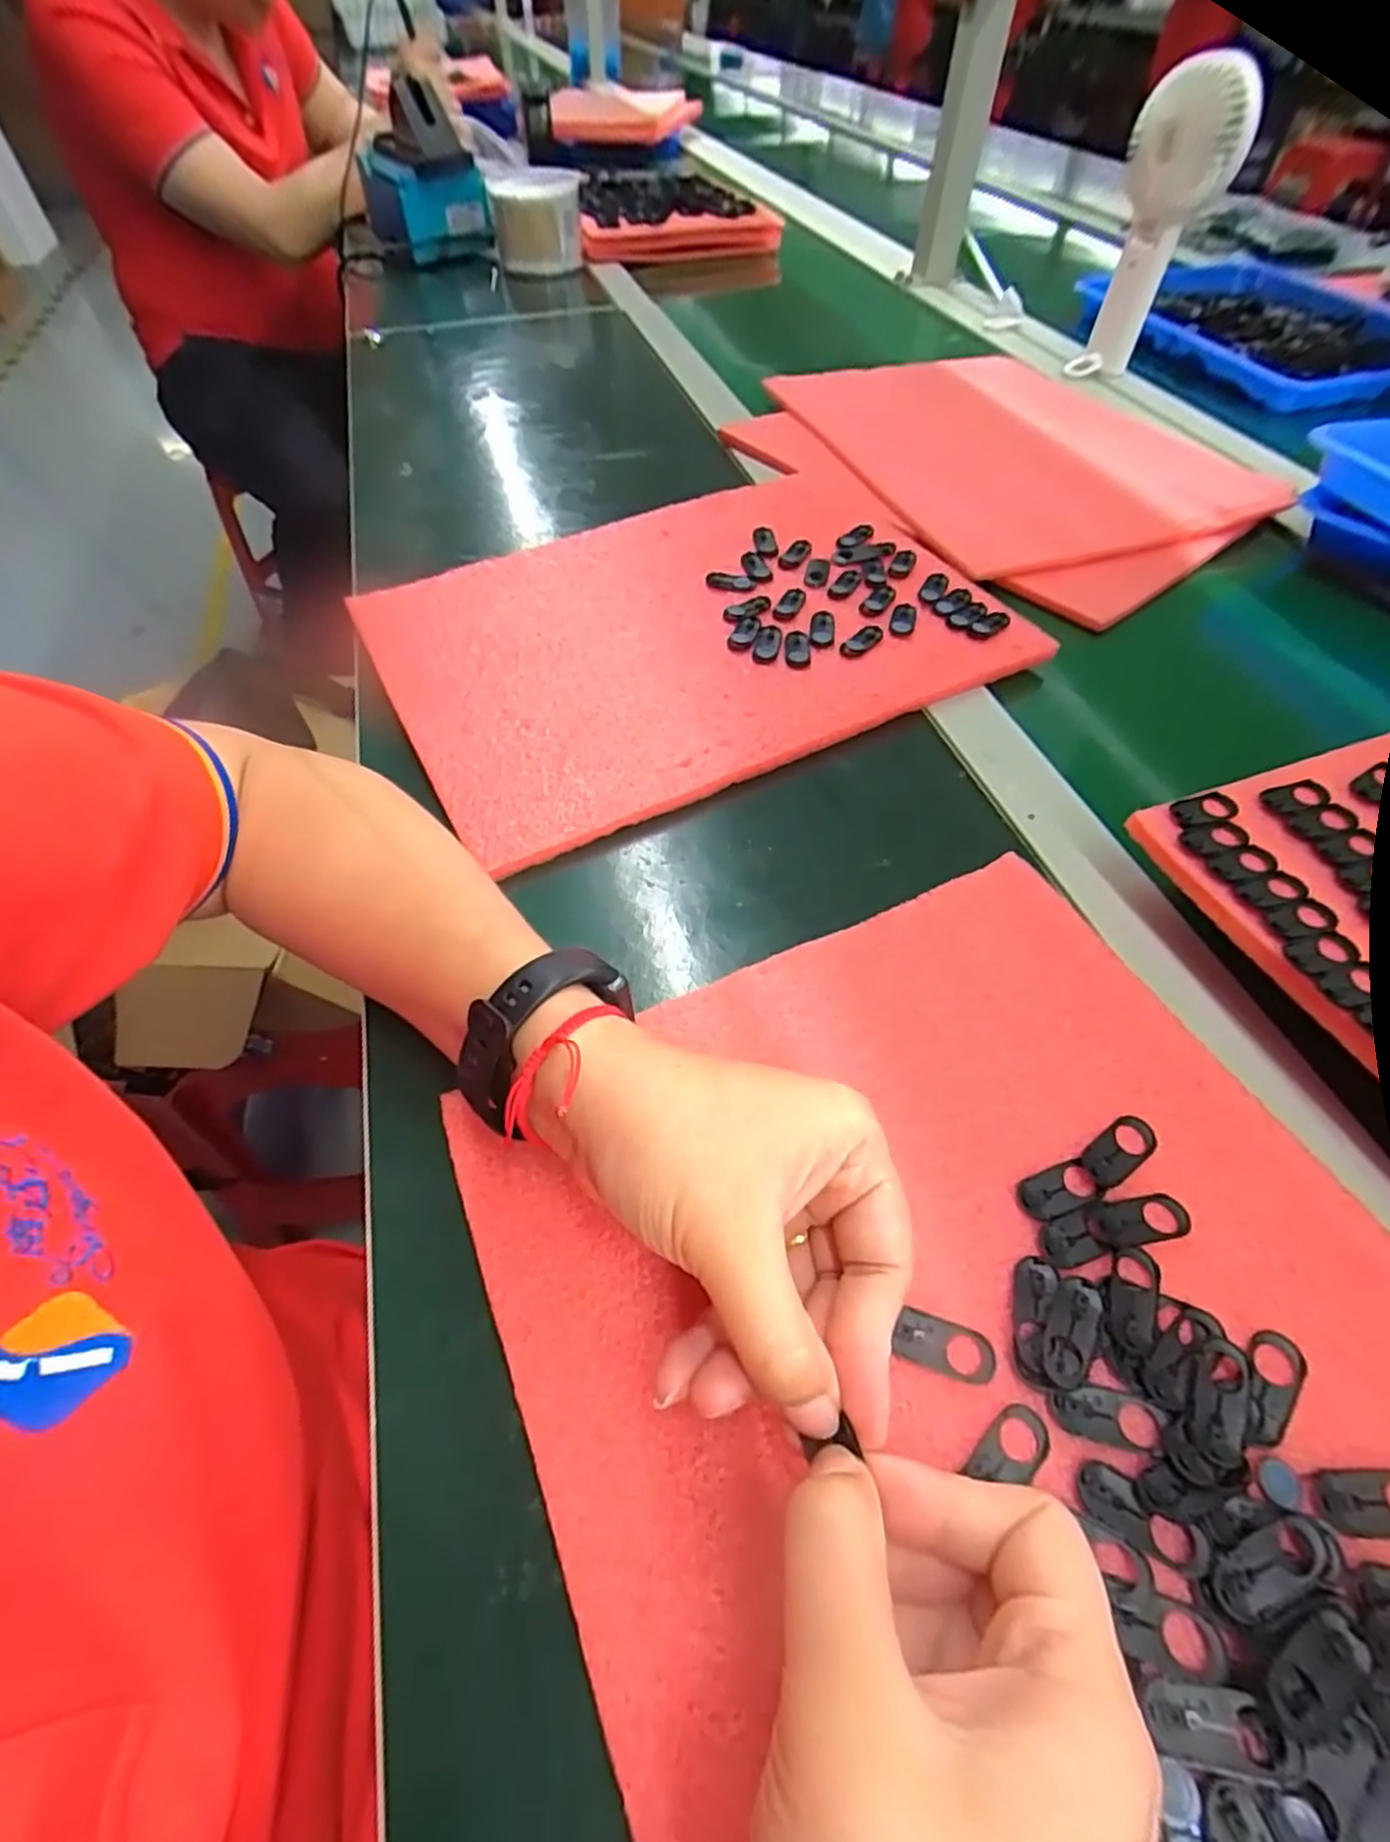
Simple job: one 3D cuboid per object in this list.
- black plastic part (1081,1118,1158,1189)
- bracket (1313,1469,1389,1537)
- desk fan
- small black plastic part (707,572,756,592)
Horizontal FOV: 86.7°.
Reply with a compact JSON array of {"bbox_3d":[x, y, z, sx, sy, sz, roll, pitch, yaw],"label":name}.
[{"bbox_3d":[0.144,0.078,0.249,0.030,0.004,0.013,-29,59,-19],"label":"black plastic part"},{"bbox_3d":[0.181,0.153,0.194,0.031,0.004,0.014,-1,54,-1],"label":"bracket"},{"bbox_3d":[0.392,-0.586,0.628,0.084,0.186,0.074,16,55,11],"label":"desk fan"},{"bbox_3d":[0.022,-0.212,0.461,0.031,0.004,0.015,14,55,10],"label":"small black plastic part"}]

